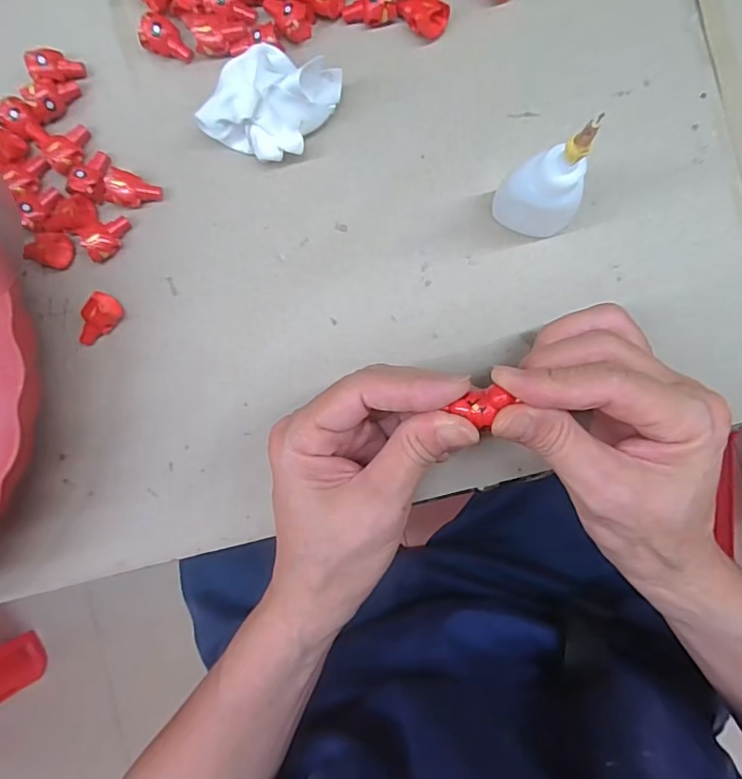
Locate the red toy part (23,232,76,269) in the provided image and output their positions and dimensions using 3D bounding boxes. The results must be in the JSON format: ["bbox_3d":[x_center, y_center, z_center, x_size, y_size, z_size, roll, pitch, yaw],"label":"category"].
[{"bbox_3d":[-0.160,-0.071,0.272,0.014,0.016,0.018,20,89,4],"label":"red toy part"}]

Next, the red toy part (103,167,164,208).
[{"bbox_3d":[-0.119,-0.098,0.271,0.023,0.016,0.017,22,90,4],"label":"red toy part"}]

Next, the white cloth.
[{"bbox_3d":[-0.047,-0.136,0.256,0.044,0.040,0.055,35,90,4],"label":"white cloth"}]

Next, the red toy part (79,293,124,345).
[{"bbox_3d":[-0.138,-0.035,0.273,0.014,0.013,0.028,33,90,4],"label":"red toy part"}]

